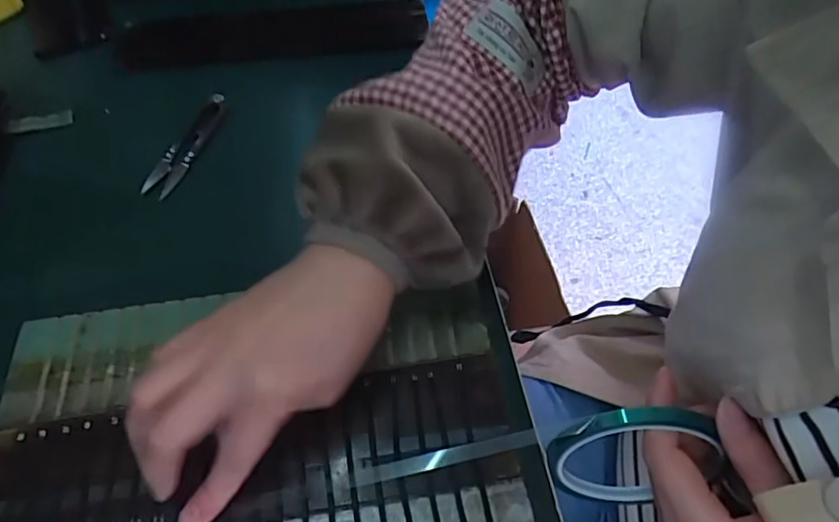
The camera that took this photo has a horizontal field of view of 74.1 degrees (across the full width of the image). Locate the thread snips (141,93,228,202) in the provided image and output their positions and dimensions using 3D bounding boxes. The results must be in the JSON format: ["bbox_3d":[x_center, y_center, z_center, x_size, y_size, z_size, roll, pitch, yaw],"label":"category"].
[{"bbox_3d":[-0.170,-0.087,0.408,0.023,0.011,0.095,17,57,12],"label":"thread snips"}]

